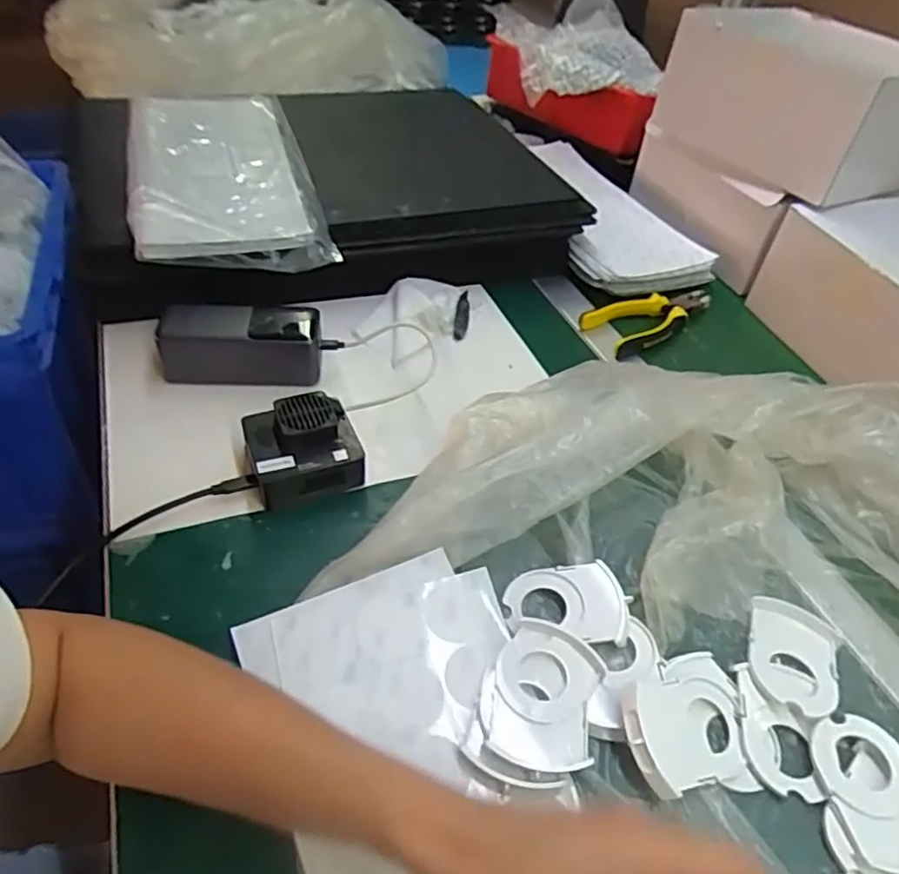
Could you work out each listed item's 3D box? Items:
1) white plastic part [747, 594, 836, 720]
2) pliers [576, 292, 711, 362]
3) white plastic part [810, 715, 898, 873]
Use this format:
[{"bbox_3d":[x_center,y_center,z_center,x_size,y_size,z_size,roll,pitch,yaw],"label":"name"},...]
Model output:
[{"bbox_3d":[0.220,0.139,0.418,0.054,0.009,0.076,20,48,15],"label":"white plastic part"},{"bbox_3d":[0.217,-0.130,0.690,0.164,0.020,0.063,-22,51,-27],"label":"pliers"},{"bbox_3d":[0.235,0.196,0.359,0.053,0.015,0.077,-5,46,-9],"label":"white plastic part"}]

